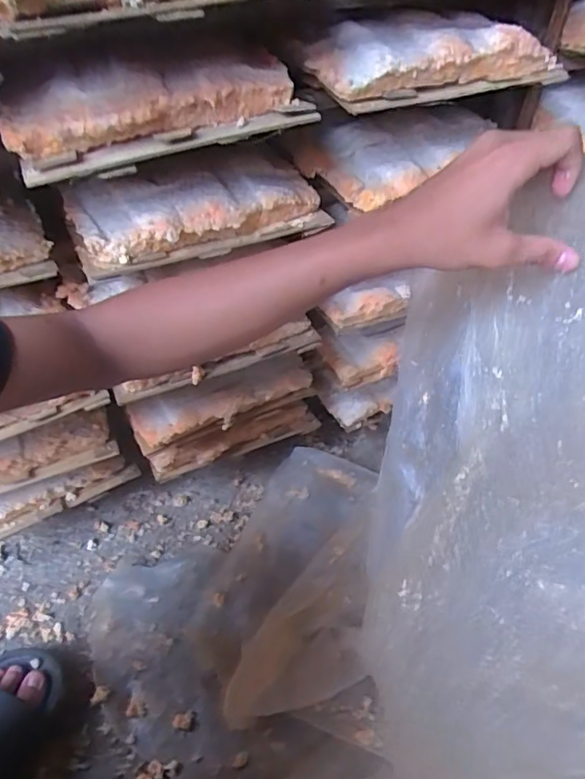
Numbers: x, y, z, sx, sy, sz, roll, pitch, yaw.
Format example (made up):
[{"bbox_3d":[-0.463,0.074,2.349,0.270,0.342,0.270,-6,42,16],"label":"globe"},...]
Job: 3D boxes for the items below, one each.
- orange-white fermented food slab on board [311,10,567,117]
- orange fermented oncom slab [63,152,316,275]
[{"bbox_3d":[0.120,-0.299,0.479,0.228,0.046,0.098,-13,47,-10],"label":"orange-white fermented food slab on board"},{"bbox_3d":[-0.088,-0.166,0.490,0.224,0.040,0.095,-16,48,-13],"label":"orange fermented oncom slab"}]

